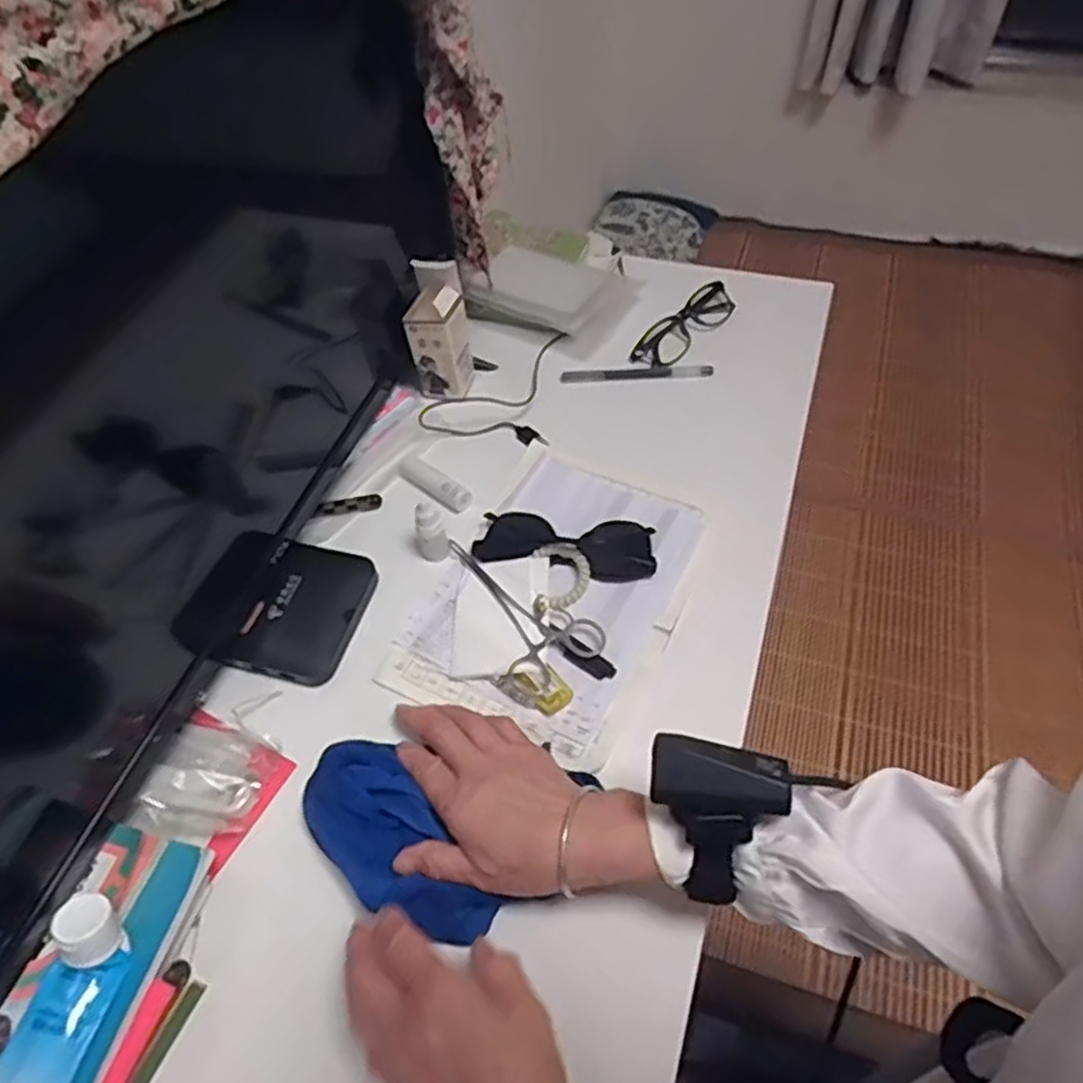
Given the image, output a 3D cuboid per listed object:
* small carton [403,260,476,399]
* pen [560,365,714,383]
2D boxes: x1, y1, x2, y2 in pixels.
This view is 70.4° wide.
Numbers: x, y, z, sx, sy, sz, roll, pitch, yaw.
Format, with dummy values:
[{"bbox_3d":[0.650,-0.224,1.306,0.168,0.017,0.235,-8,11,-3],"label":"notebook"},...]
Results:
[{"bbox_3d":[-0.089,-0.187,0.674,0.043,0.121,0.047,7,54,9],"label":"small carton"},{"bbox_3d":[0.089,-0.156,0.722,0.139,0.010,0.015,-3,53,2],"label":"pen"}]

